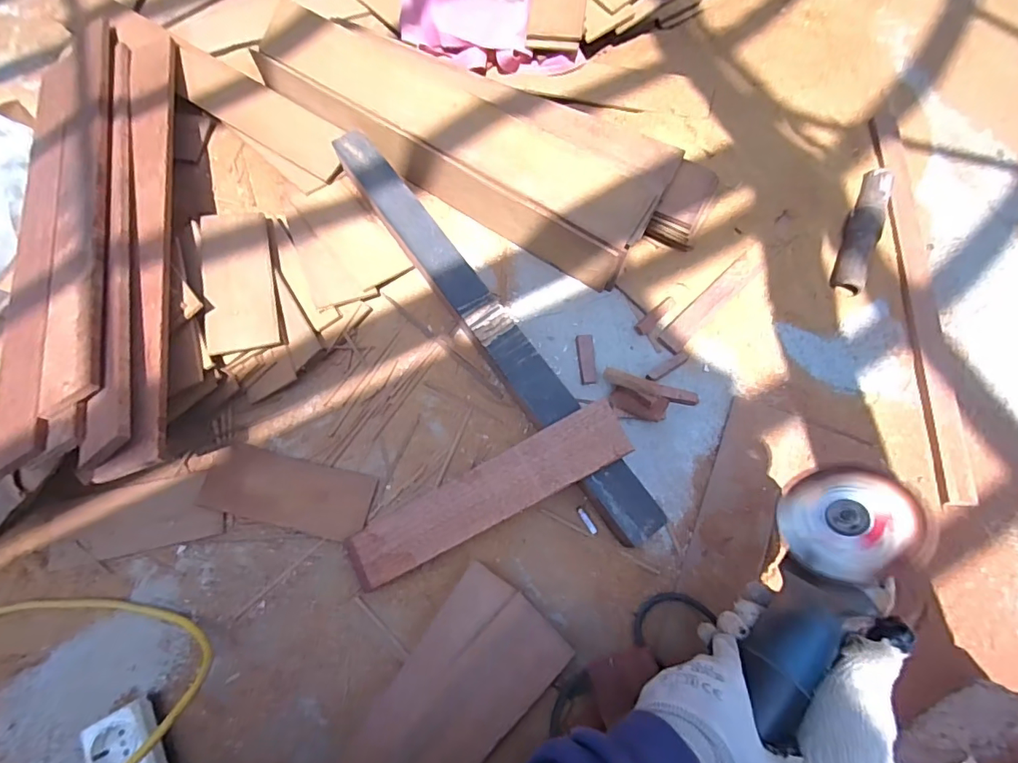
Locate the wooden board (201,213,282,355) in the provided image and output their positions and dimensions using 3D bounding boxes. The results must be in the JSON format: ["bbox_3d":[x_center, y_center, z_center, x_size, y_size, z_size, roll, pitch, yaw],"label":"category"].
[{"bbox_3d":[-0.335,-0.131,0.622,0.077,0.010,0.201,-10,67,-16],"label":"wooden board"}]

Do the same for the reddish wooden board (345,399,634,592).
[{"bbox_3d":[-0.027,0.122,0.539,0.324,0.009,0.066,-29,75,5],"label":"reddish wooden board"}]

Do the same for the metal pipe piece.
[{"bbox_3d":[0.465,-0.199,0.656,0.039,0.033,0.182,22,74,9],"label":"metal pipe piece"}]

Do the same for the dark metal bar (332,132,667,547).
[{"bbox_3d":[-0.038,-0.088,0.599,0.054,0.022,0.631,-34,73,-9],"label":"dark metal bar"}]

